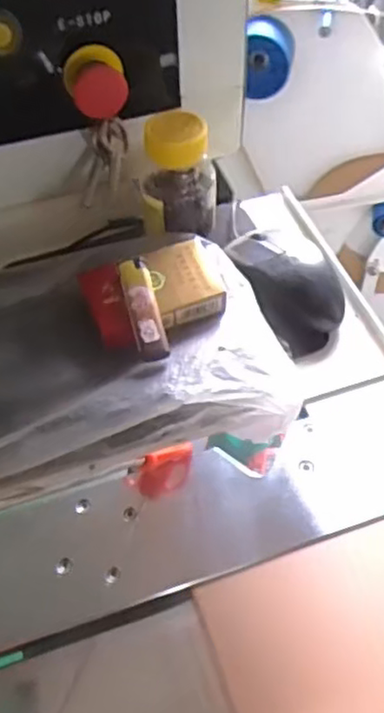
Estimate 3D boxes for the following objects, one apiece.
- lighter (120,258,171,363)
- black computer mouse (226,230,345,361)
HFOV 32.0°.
[{"bbox_3d":[-0.032,-0.032,0.448,0.021,0.017,0.077,-11,52,-9],"label":"lighter"},{"bbox_3d":[0.073,-0.056,0.512,0.068,0.039,0.112,-16,53,-13],"label":"black computer mouse"}]

